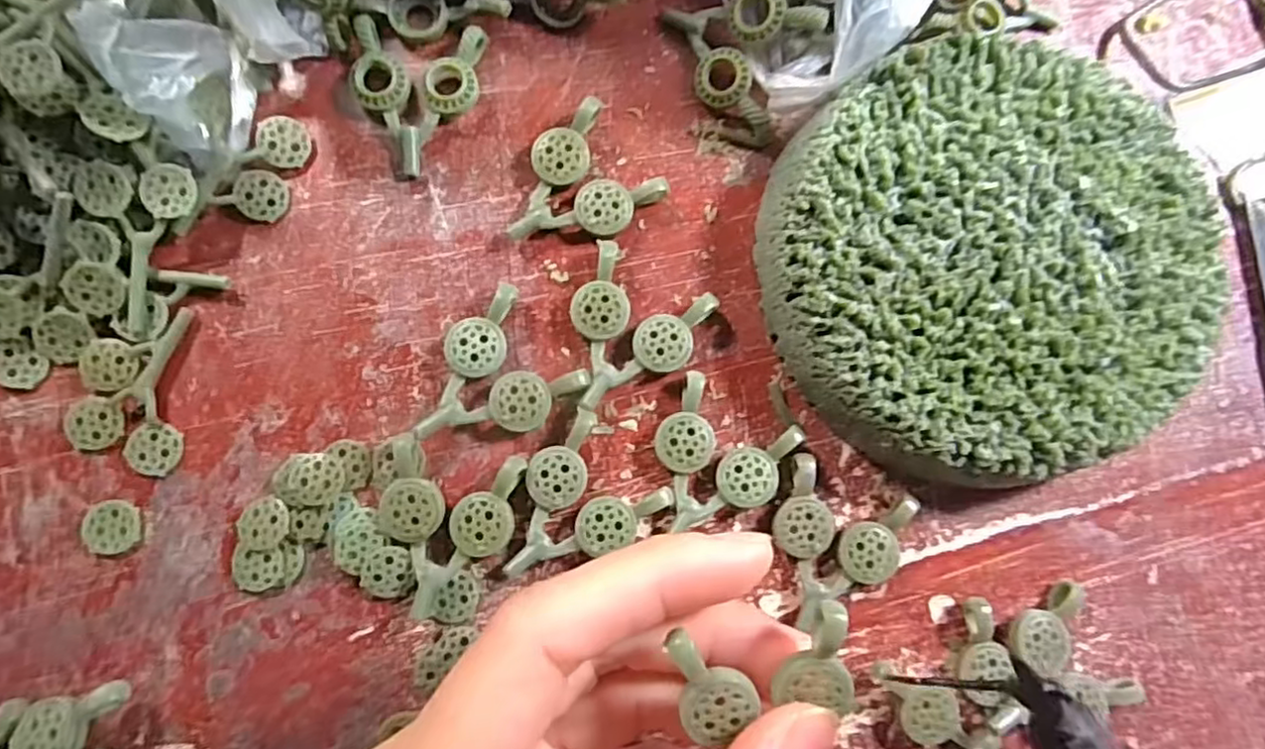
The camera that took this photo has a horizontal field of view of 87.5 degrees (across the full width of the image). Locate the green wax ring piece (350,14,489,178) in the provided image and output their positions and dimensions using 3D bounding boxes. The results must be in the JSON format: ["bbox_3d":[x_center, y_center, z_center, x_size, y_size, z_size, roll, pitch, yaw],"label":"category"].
[{"bbox_3d":[-0.053,-0.068,0.161,0.029,0.007,0.037,6,83,-4],"label":"green wax ring piece"}]

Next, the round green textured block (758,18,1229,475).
[{"bbox_3d":[0.083,-0.026,0.156,0.103,0.025,0.098,1,84,-5],"label":"round green textured block"}]

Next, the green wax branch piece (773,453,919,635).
[{"bbox_3d":[0.047,0.041,0.155,0.029,0.006,0.036,21,83,-2],"label":"green wax branch piece"}]

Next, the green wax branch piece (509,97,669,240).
[{"bbox_3d":[-0.014,-0.045,0.161,0.036,0.007,0.029,-38,88,-8],"label":"green wax branch piece"}]

